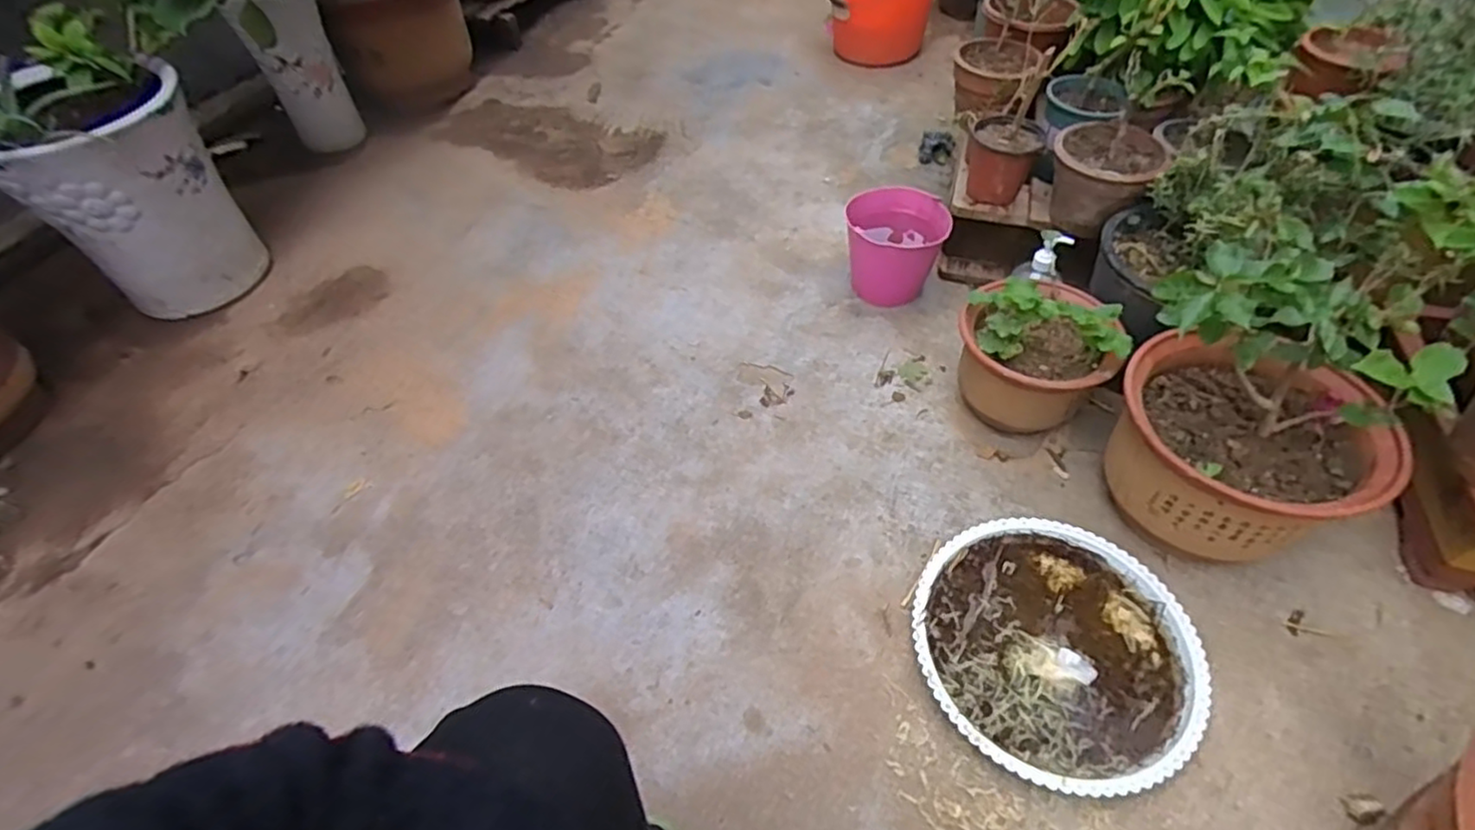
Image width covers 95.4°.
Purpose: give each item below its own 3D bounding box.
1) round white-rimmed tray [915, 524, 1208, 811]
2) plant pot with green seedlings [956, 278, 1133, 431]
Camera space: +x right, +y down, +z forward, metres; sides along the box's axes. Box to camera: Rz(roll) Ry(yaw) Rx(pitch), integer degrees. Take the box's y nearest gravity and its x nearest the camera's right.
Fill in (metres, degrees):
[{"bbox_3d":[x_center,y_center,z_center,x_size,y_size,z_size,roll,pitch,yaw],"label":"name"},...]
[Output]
[{"bbox_3d":[0.370,0.272,0.795,0.305,0.045,0.302,0,51,1],"label":"round white-rimmed tray"},{"bbox_3d":[0.416,-0.075,0.965,0.177,0.217,0.166,0,51,1],"label":"plant pot with green seedlings"}]

